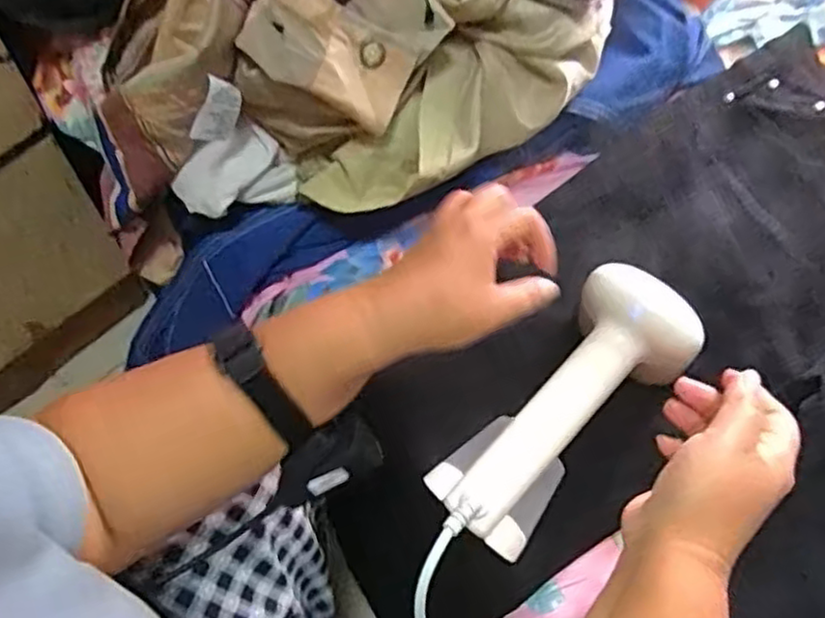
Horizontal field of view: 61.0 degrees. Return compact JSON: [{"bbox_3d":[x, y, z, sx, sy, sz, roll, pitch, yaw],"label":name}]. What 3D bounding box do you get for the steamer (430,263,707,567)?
[{"bbox_3d":[0.104,0.073,0.492,0.083,0.078,0.221,40,67,20],"label":"steamer"}]

